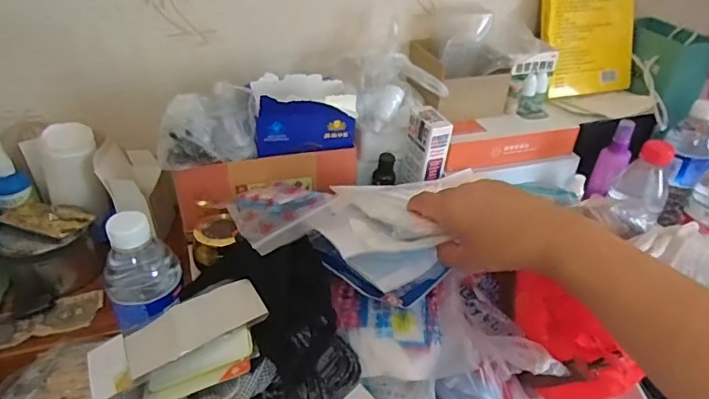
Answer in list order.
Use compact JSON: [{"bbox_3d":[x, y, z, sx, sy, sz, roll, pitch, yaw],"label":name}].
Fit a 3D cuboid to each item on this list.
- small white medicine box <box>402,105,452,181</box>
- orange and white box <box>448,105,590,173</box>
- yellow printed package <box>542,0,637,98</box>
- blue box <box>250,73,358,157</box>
[{"bbox_3d":[0.089,-0.063,0.596,0.032,0.087,0.050,-18,40,-26],"label":"small white medicine box"},{"bbox_3d":[0.204,-0.082,0.645,0.196,0.042,0.065,-10,37,-16],"label":"orange and white box"},{"bbox_3d":[0.337,-0.250,0.691,0.146,0.196,0.035,-10,19,-12],"label":"yellow printed package"},{"bbox_3d":[-0.058,-0.096,0.536,0.117,0.068,0.068,-6,36,-10],"label":"blue box"}]

